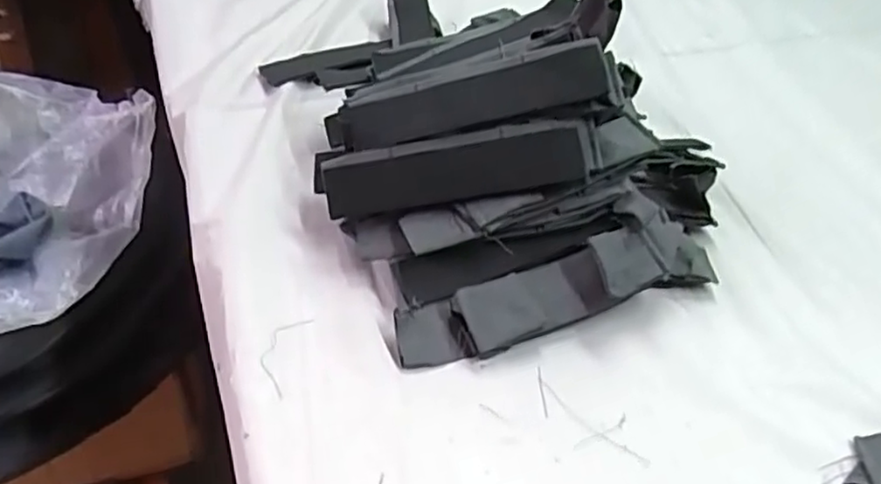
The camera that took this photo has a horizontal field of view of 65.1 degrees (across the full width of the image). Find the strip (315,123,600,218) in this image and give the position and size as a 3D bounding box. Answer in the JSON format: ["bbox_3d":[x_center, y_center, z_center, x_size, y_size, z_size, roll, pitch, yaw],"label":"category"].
[{"bbox_3d":[0.014,-0.052,0.494,0.193,0.046,0.012,-8,1,6],"label":"strip"}]

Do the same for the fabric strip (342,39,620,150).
[{"bbox_3d":[0.023,-0.105,0.495,0.192,0.015,0.051,-11,67,9],"label":"fabric strip"}]

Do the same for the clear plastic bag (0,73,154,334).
[{"bbox_3d":[-0.553,-0.055,0.851,0.327,0.116,0.391,11,41,6],"label":"clear plastic bag"}]

